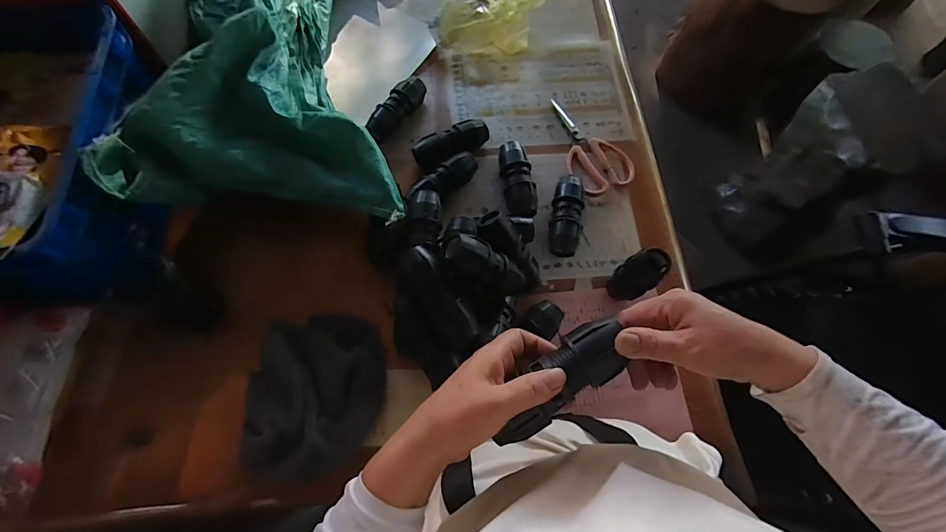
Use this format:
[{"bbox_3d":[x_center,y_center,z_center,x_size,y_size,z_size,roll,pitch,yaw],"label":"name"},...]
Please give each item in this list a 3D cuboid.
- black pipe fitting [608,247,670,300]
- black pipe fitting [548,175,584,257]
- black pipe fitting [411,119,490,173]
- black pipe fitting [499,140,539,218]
[{"bbox_3d":[0.209,0.016,0.534,0.038,0.119,0.044,-29,74,-11],"label":"black pipe fitting"},{"bbox_3d":[0.132,-0.070,0.589,0.042,0.048,0.114,12,71,2],"label":"black pipe fitting"},{"bbox_3d":[-0.032,-0.183,0.619,0.113,0.040,0.047,-26,74,-10],"label":"black pipe fitting"},{"bbox_3d":[0.066,-0.125,0.604,0.049,0.044,0.124,-5,71,-4],"label":"black pipe fitting"}]

